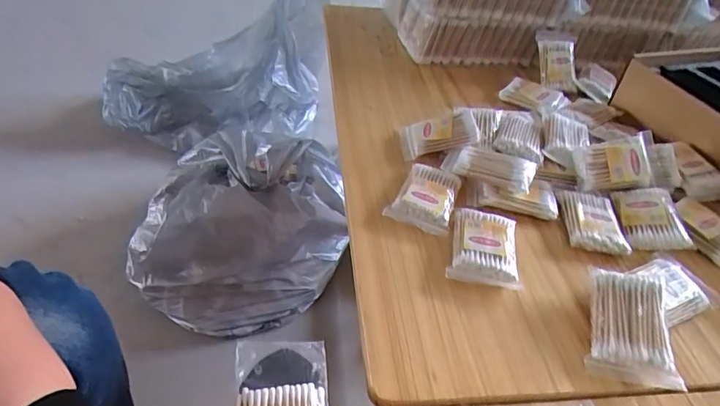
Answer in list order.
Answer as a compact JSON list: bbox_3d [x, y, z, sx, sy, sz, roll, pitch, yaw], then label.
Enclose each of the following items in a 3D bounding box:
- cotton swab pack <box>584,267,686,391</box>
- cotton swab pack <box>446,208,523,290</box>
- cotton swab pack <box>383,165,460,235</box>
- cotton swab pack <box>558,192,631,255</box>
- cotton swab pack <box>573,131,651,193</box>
[{"bbox_3d":[0.214,0.097,0.366,0.060,0.017,0.087,9,60,13],"label":"cotton swab pack"},{"bbox_3d":[0.116,0.039,0.430,0.060,0.015,0.086,12,43,4],"label":"cotton swab pack"},{"bbox_3d":[0.068,-0.008,0.473,0.059,0.018,0.085,18,44,11],"label":"cotton swab pack"},{"bbox_3d":[0.236,0.015,0.468,0.056,0.017,0.076,9,43,2],"label":"cotton swab pack"},{"bbox_3d":[0.277,-0.044,0.500,0.083,0.019,0.058,-5,82,6],"label":"cotton swab pack"}]

